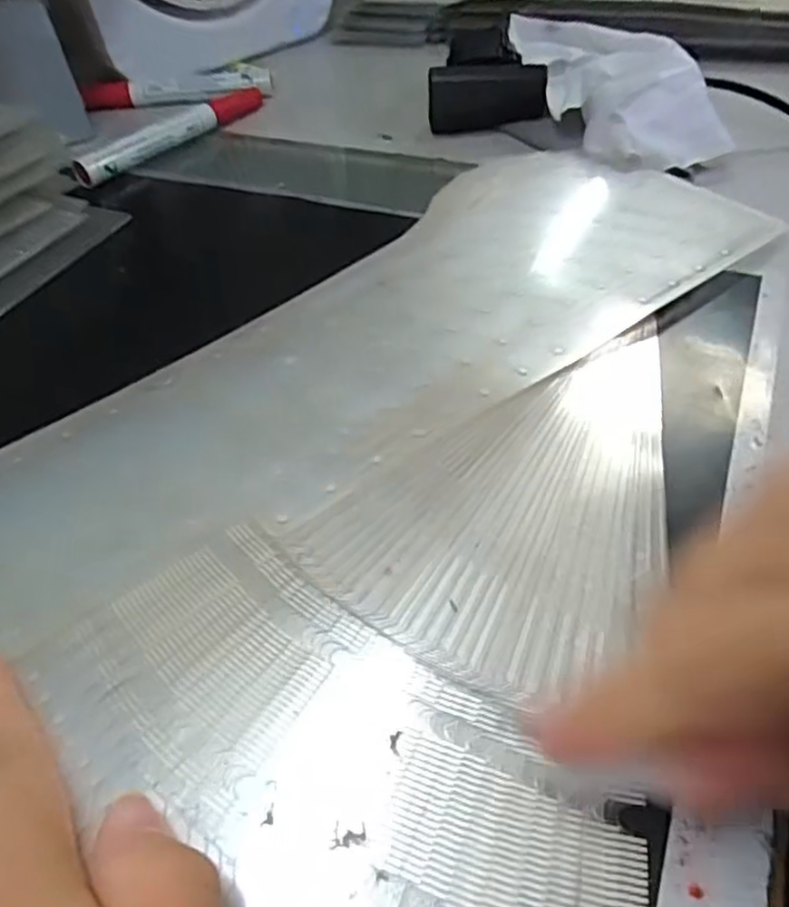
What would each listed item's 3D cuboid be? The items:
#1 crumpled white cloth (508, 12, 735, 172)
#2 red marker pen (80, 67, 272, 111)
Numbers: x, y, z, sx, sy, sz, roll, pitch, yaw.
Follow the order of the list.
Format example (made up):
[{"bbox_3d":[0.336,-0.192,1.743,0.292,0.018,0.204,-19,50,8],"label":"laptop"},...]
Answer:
[{"bbox_3d":[0.125,-0.218,0.404,0.078,0.030,0.161,-13,48,-8],"label":"crumpled white cloth"},{"bbox_3d":[-0.148,-0.250,0.476,0.125,0.018,0.015,-6,47,-1],"label":"red marker pen"}]

